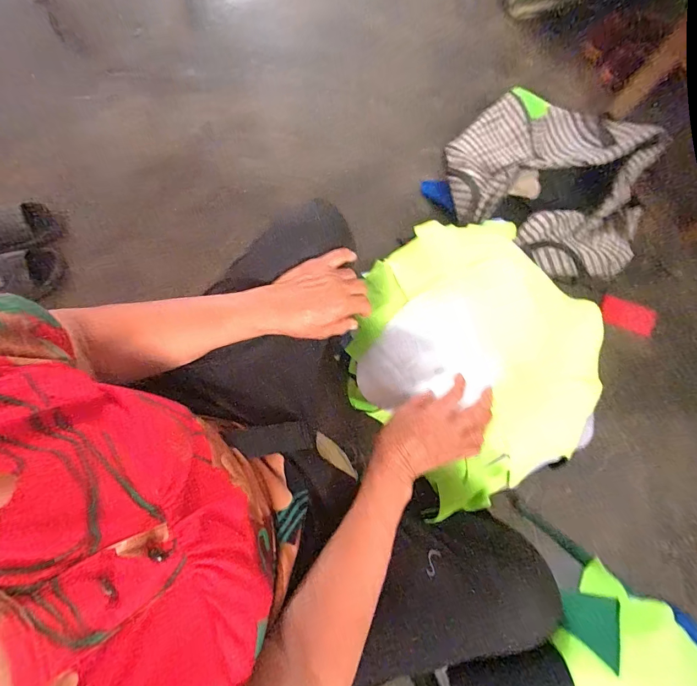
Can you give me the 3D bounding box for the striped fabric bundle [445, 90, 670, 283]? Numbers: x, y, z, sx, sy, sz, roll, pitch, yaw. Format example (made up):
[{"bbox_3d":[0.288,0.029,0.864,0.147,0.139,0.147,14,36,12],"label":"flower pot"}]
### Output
[{"bbox_3d":[0.483,-0.395,0.917,0.481,0.121,0.431,23,81,3],"label":"striped fabric bundle"}]

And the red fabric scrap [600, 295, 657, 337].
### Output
[{"bbox_3d":[0.670,-0.066,0.901,0.138,0.015,0.070,22,81,3],"label":"red fabric scrap"}]

